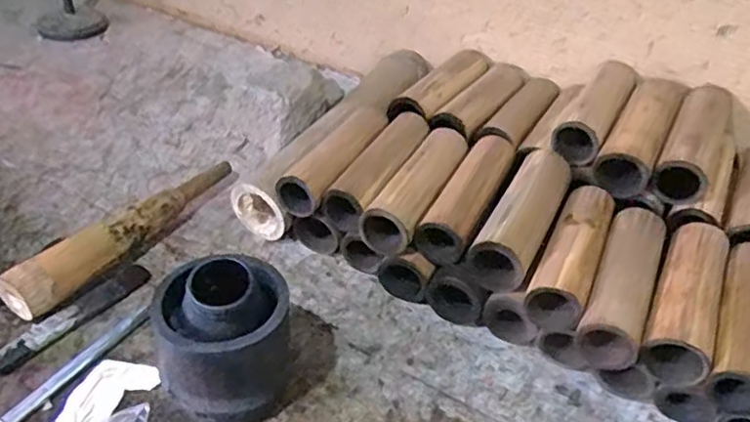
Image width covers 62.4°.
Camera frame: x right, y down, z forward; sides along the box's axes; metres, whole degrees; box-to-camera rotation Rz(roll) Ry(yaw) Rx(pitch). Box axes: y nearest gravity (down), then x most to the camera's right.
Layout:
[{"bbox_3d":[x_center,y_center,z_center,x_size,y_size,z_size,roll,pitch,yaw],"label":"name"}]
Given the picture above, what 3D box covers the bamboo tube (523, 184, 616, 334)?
[{"bbox_3d":[0.192,0.039,0.600,0.051,0.043,0.186,20,39,18],"label":"bamboo tube"}]

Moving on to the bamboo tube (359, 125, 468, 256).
[{"bbox_3d":[0.051,-0.028,0.662,0.054,0.054,0.183,22,40,20],"label":"bamboo tube"}]

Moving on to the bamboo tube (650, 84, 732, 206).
[{"bbox_3d":[0.353,-0.081,0.680,0.052,0.048,0.180,23,40,21],"label":"bamboo tube"}]

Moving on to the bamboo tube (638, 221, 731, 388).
[{"bbox_3d":[0.285,0.081,0.568,0.054,0.063,0.172,22,40,20],"label":"bamboo tube"}]

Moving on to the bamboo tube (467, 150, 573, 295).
[{"bbox_3d":[0.152,0.005,0.628,0.057,0.058,0.179,22,40,21],"label":"bamboo tube"}]

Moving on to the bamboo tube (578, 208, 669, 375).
[{"bbox_3d":[0.233,0.066,0.578,0.048,0.058,0.171,20,39,19],"label":"bamboo tube"}]

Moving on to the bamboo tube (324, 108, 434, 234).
[{"bbox_3d":[0.008,-0.047,0.695,0.054,0.050,0.183,20,39,19],"label":"bamboo tube"}]

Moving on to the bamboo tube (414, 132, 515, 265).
[{"bbox_3d":[0.103,-0.019,0.655,0.052,0.043,0.182,21,40,19],"label":"bamboo tube"}]

